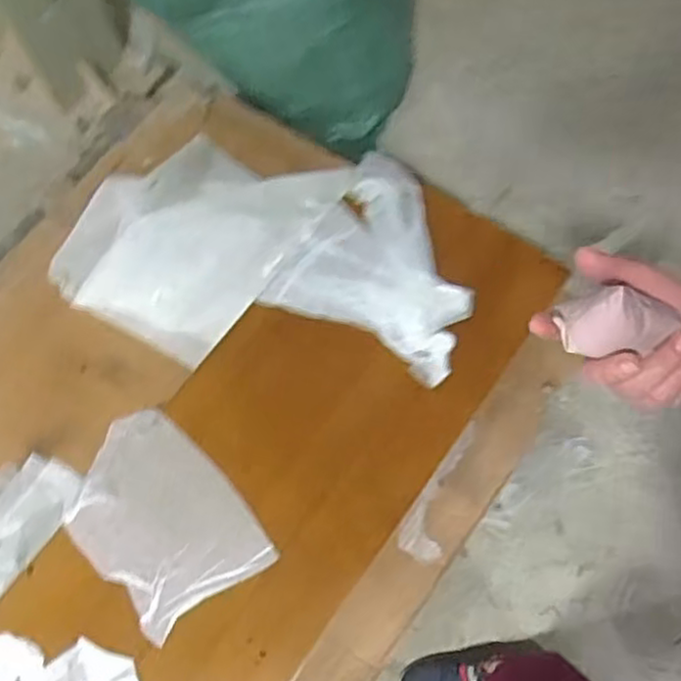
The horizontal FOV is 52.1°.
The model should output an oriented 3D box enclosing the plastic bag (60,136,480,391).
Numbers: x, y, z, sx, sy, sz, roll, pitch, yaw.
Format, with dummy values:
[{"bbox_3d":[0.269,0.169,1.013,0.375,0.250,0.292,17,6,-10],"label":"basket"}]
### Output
[{"bbox_3d":[-0.140,-0.168,1.228,0.712,0.129,0.397,11,68,6],"label":"plastic bag"}]

